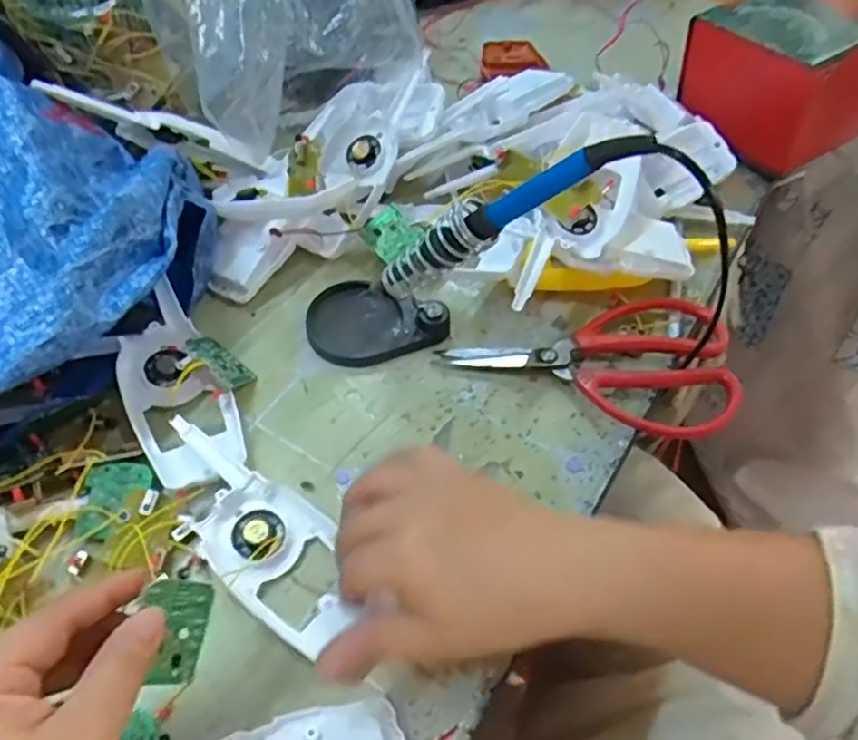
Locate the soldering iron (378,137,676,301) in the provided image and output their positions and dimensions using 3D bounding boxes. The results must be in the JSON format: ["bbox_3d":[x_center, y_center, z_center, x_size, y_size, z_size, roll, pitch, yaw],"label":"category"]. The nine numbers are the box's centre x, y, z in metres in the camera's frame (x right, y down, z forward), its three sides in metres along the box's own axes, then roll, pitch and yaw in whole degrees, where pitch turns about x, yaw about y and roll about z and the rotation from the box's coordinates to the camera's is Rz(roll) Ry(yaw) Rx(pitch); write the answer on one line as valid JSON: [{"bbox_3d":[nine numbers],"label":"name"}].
[{"bbox_3d":[0.036,-0.081,0.353,0.026,0.177,0.015,37,48,-31],"label":"soldering iron"}]

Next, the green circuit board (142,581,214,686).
[{"bbox_3d":[-0.108,0.111,0.290,0.028,0.004,0.041,18,71,-41],"label":"green circuit board"}]

